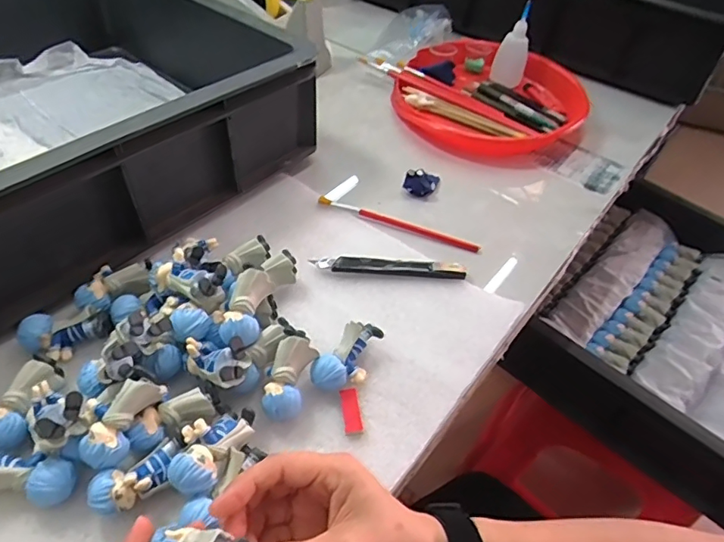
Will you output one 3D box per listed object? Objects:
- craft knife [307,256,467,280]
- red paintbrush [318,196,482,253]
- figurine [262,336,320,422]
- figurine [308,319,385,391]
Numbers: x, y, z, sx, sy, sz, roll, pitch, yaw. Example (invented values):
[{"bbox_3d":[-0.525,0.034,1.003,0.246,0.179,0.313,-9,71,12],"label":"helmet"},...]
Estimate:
[{"bbox_3d":[0.025,-0.004,0.478,0.137,0.013,0.021,6,48,-1],"label":"craft knife"},{"bbox_3d":[0.035,-0.048,0.526,0.170,0.009,0.008,19,49,12],"label":"red paintbrush"},{"bbox_3d":[-0.054,0.075,0.369,0.031,0.020,0.058,11,65,6],"label":"figurine"},{"bbox_3d":[-0.010,0.069,0.396,0.032,0.027,0.064,31,52,21],"label":"figurine"}]

